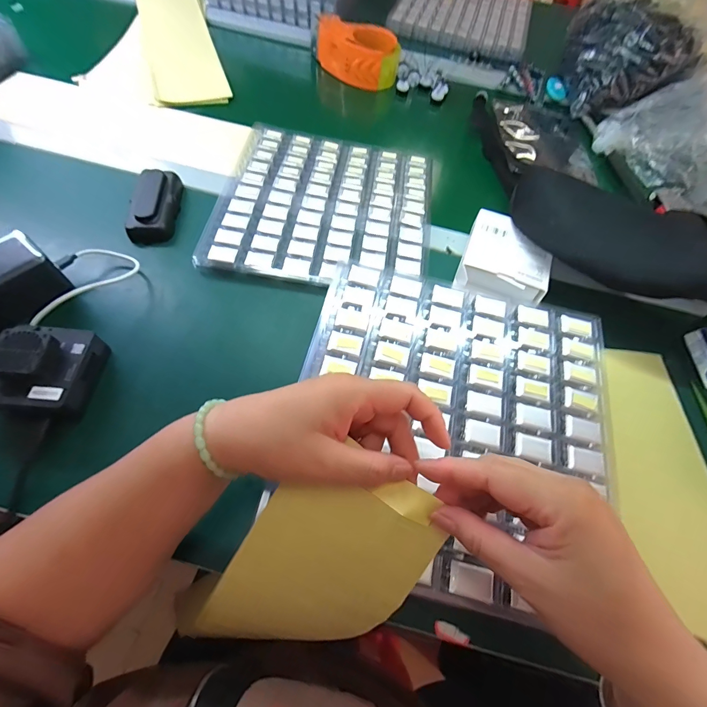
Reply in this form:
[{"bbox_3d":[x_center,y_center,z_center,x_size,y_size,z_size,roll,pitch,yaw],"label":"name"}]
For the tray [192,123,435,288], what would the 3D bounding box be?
[{"bbox_3d":[-0.031,-0.197,0.485,0.264,0.025,0.263,11,61,0],"label":"tray"}]

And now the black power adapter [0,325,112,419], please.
[{"bbox_3d":[-0.280,0.017,0.338,0.075,0.056,0.080,6,62,-3],"label":"black power adapter"}]

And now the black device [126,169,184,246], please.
[{"bbox_3d":[-0.242,-0.180,0.452,0.047,0.033,0.098,-2,62,-7],"label":"black device"}]

